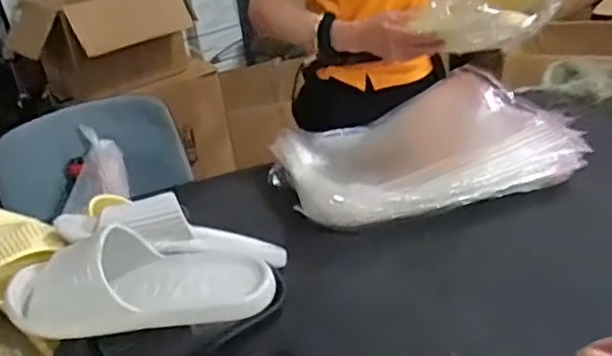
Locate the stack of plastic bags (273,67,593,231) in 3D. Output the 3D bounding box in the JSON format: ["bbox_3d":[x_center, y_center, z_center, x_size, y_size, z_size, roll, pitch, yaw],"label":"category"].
[{"bbox_3d":[0.189,-0.061,1.001,0.458,0.080,0.305,-14,27,-14],"label":"stack of plastic bags"}]

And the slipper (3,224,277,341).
[{"bbox_3d":[-0.171,0.099,0.636,0.270,0.070,0.093,-7,26,-1],"label":"slipper"}]

